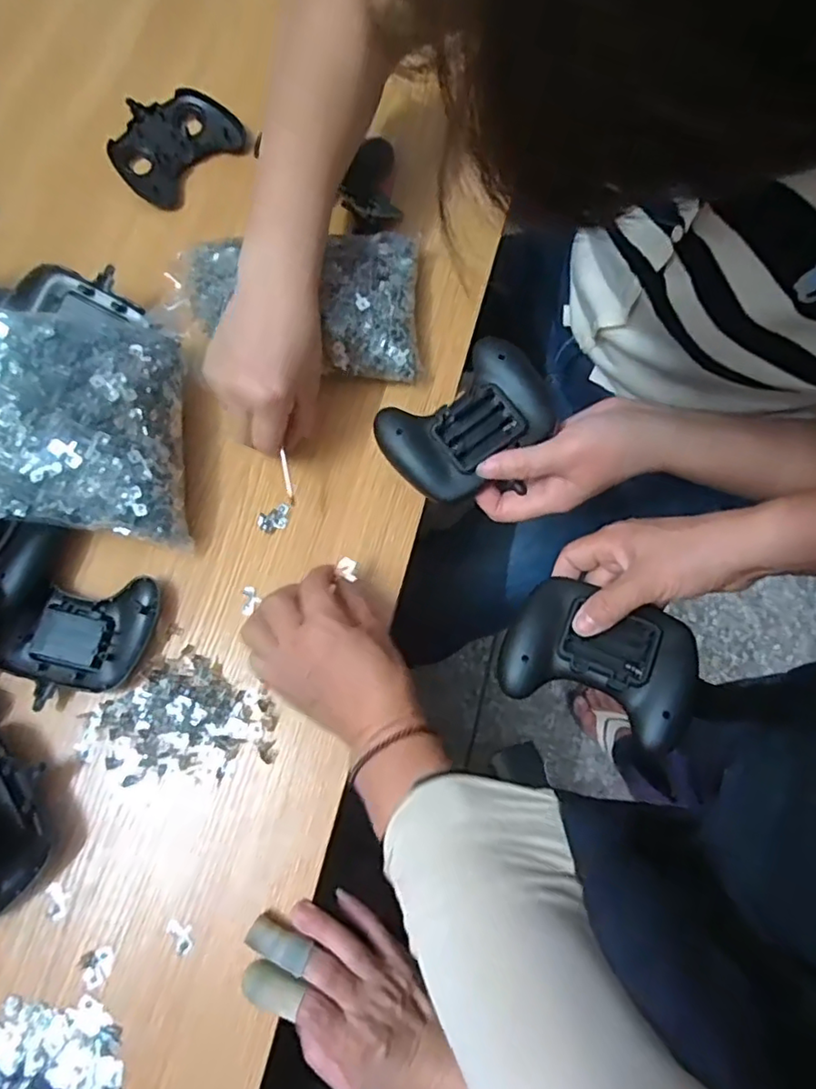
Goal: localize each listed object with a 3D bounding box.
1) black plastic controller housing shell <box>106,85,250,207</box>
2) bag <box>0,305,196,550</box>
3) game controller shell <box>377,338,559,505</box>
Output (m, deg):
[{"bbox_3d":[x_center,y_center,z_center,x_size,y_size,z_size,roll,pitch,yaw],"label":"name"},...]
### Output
[{"bbox_3d":[-0.221,-0.378,0.564,0.089,0.021,0.116,43,80,12],"label":"black plastic controller housing shell"},{"bbox_3d":[-0.263,-0.092,0.423,0.211,0.066,0.167,4,93,-23],"label":"bag"},{"bbox_3d":[0.044,-0.089,0.432,0.121,0.028,0.085,-33,74,-8],"label":"game controller shell"}]

